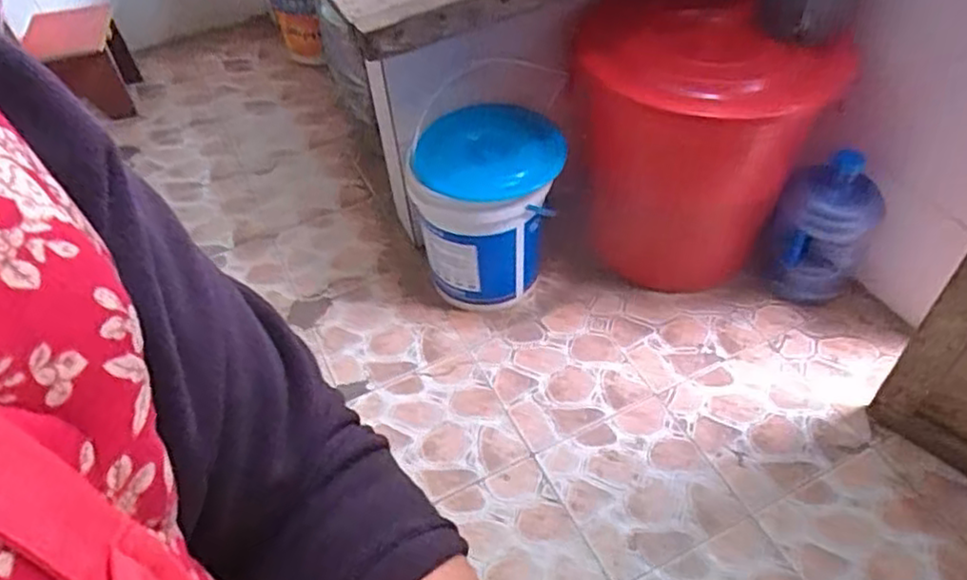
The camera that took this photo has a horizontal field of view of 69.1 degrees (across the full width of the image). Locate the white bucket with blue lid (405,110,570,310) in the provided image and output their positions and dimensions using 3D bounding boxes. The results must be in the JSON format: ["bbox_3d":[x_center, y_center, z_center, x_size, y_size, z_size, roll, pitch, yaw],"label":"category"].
[{"bbox_3d":[0.010,-0.163,1.551,0.302,0.428,0.279,-4,49,1],"label":"white bucket with blue lid"}]

